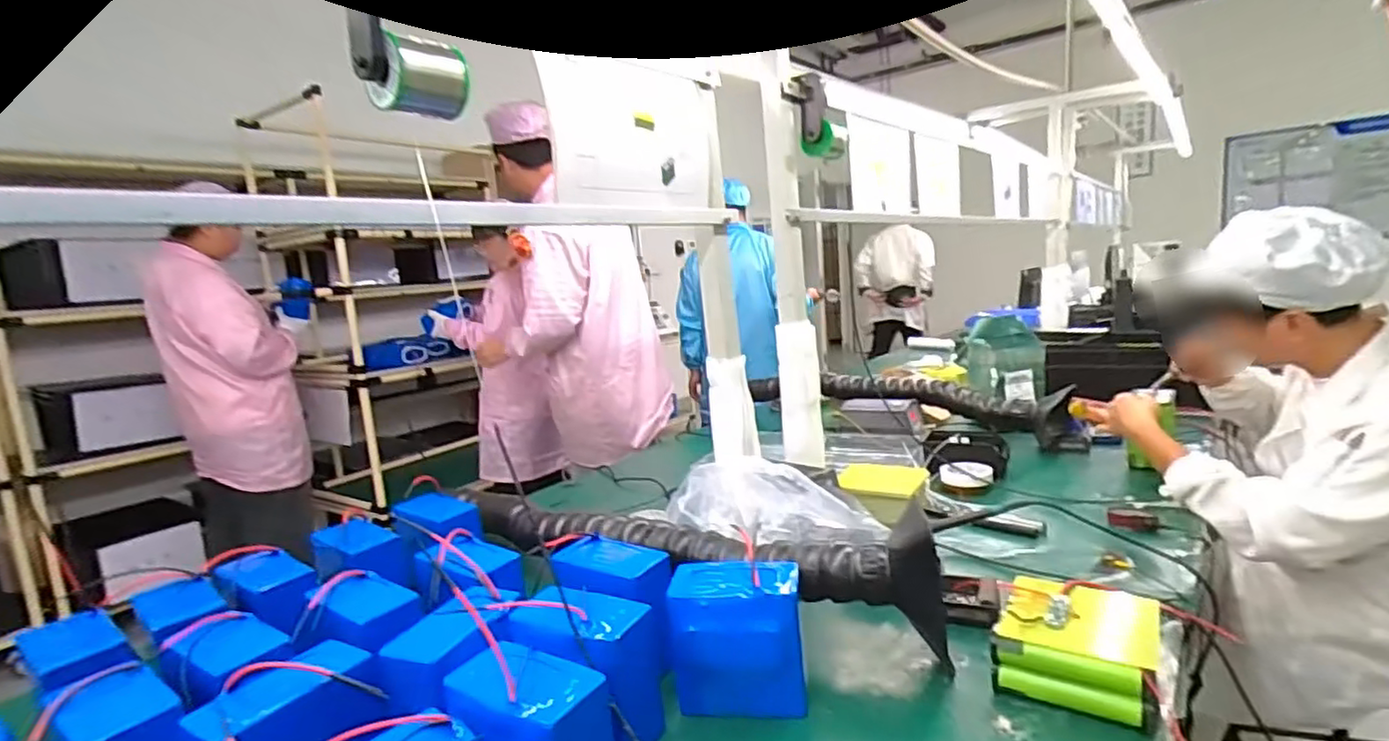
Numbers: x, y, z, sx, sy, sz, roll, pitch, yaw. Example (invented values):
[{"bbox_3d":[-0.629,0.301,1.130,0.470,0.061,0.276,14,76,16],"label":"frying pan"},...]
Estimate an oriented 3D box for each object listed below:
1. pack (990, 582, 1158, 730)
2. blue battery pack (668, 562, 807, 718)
[{"bbox_3d":[0.414,0.293,0.714,0.145,0.073,0.144,2,12,37],"label":"pack"},{"bbox_3d":[0.048,0.295,0.734,0.141,0.144,0.078,-4,9,6],"label":"blue battery pack"}]

